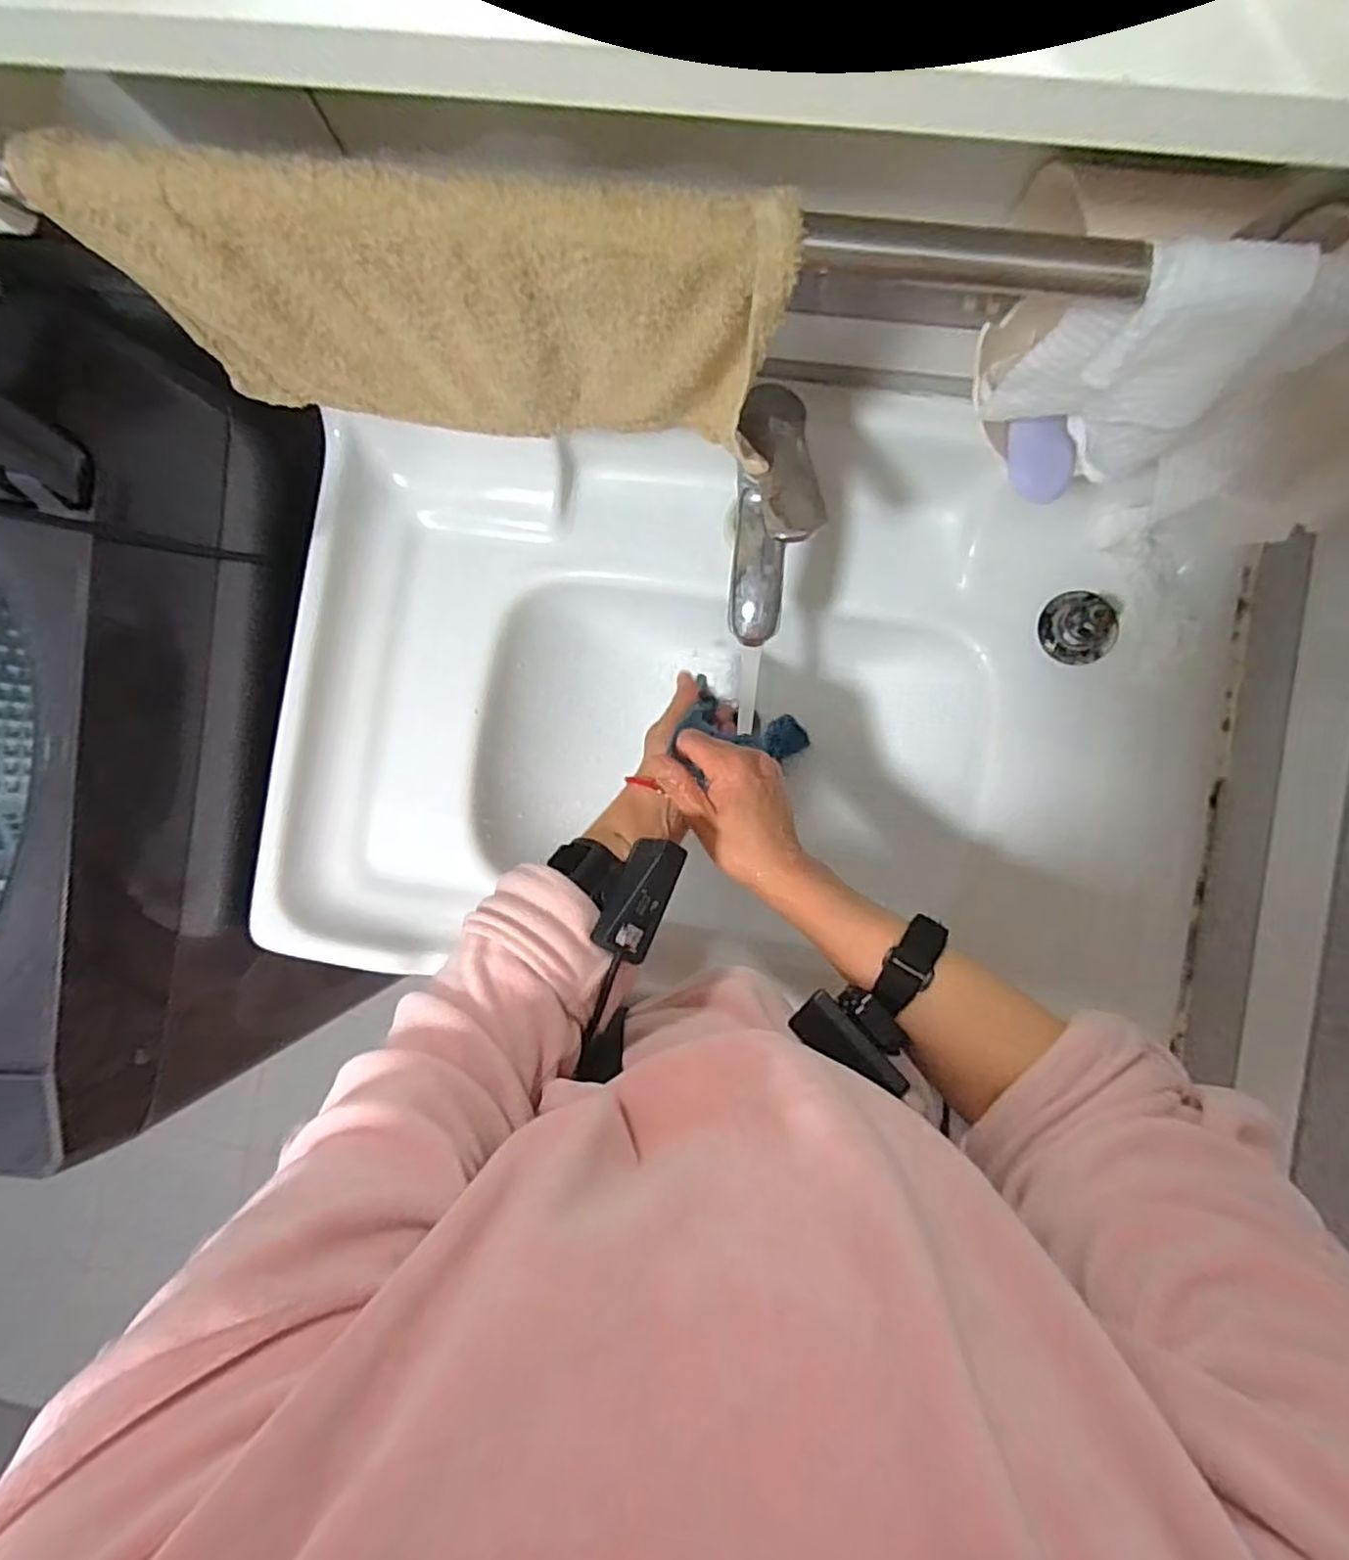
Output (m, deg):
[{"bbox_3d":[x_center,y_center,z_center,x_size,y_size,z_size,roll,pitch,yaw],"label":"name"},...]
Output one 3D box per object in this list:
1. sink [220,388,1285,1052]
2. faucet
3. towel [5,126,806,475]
[{"bbox_3d":[0.046,-0.059,0.606,0.713,0.174,0.418,3,89,4],"label":"sink"},{"bbox_3d":[0.062,-0.166,0.429,0.051,0.096,0.142,3,89,4],"label":"faucet"},{"bbox_3d":[-0.106,-0.224,0.342,0.315,0.161,0.036,11,90,4],"label":"towel"}]

